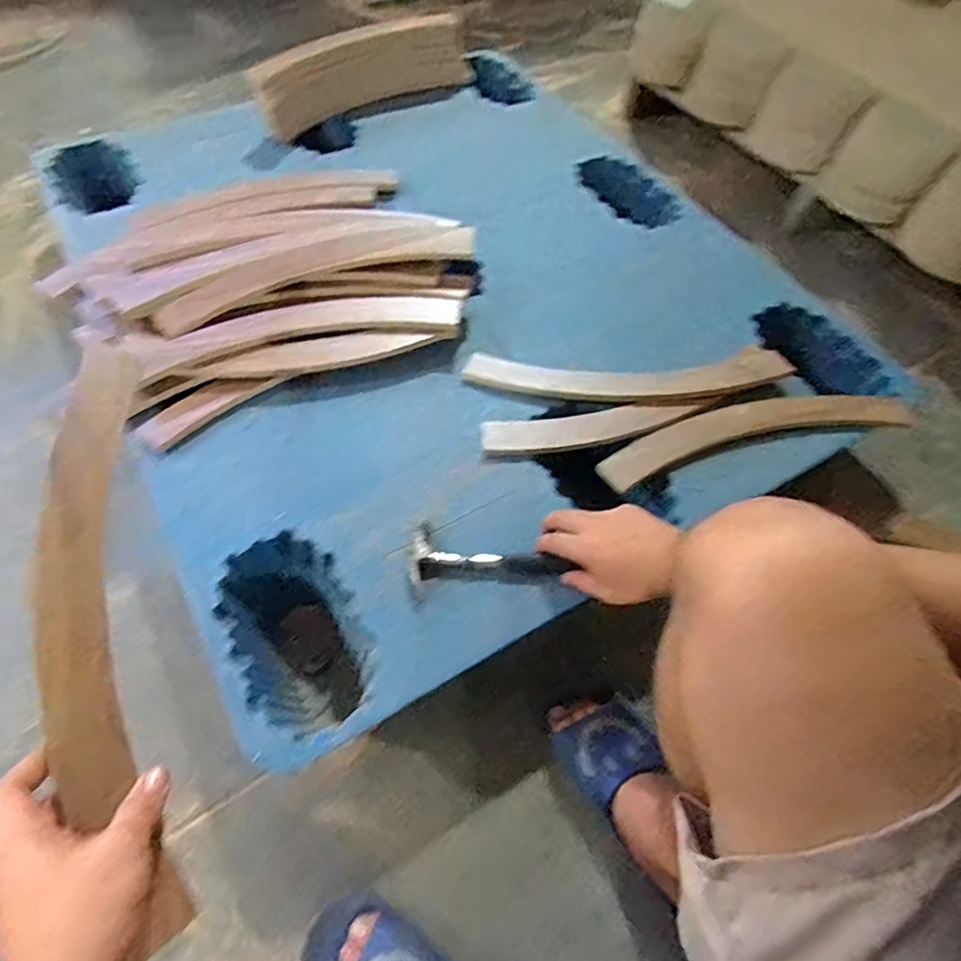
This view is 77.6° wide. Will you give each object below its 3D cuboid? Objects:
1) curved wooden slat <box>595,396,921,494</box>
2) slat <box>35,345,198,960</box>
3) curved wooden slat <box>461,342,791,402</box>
[{"bbox_3d":[0.367,-0.070,0.809,0.445,0.029,0.082,-13,42,-8],"label":"curved wooden slat"},{"bbox_3d":[-0.270,0.093,0.425,0.071,0.012,0.422,-2,70,-38],"label":"slat"},{"bbox_3d":[0.206,-0.144,0.827,0.441,0.047,0.086,2,57,-2],"label":"curved wooden slat"}]

